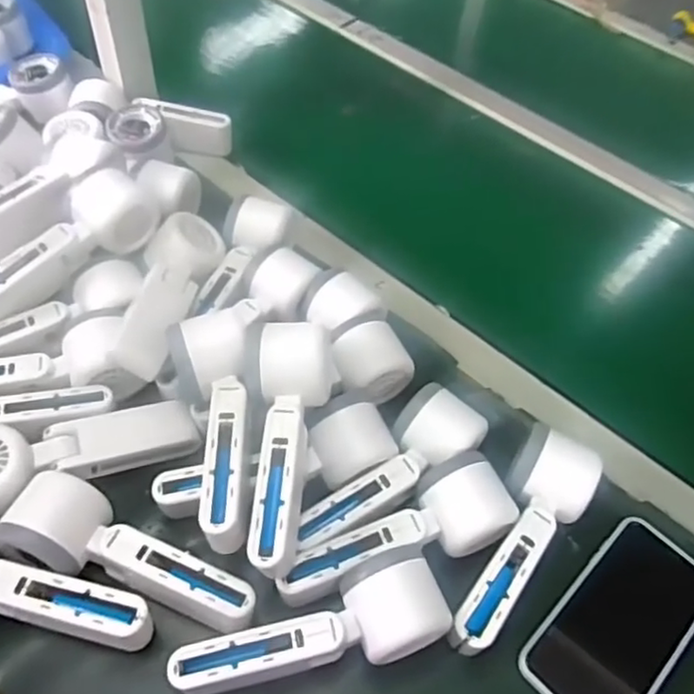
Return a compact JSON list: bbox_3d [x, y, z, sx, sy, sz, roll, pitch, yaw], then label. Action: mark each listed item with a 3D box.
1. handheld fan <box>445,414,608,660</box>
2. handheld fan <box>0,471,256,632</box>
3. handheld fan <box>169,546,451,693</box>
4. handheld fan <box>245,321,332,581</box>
[{"bbox_3d":[0.121,0.132,0.434,0.054,0.049,0.157,26,55,13],"label":"handheld fan"},{"bbox_3d":[-0.135,0.133,0.417,0.163,0.049,0.055,16,53,6],"label":"handheld fan"},{"bbox_3d":[-0.021,0.177,0.400,0.169,0.049,0.059,-12,55,-14],"label":"handheld fan"},{"bbox_3d":[-0.041,0.064,0.425,0.061,0.045,0.161,4,66,-3],"label":"handheld fan"}]

